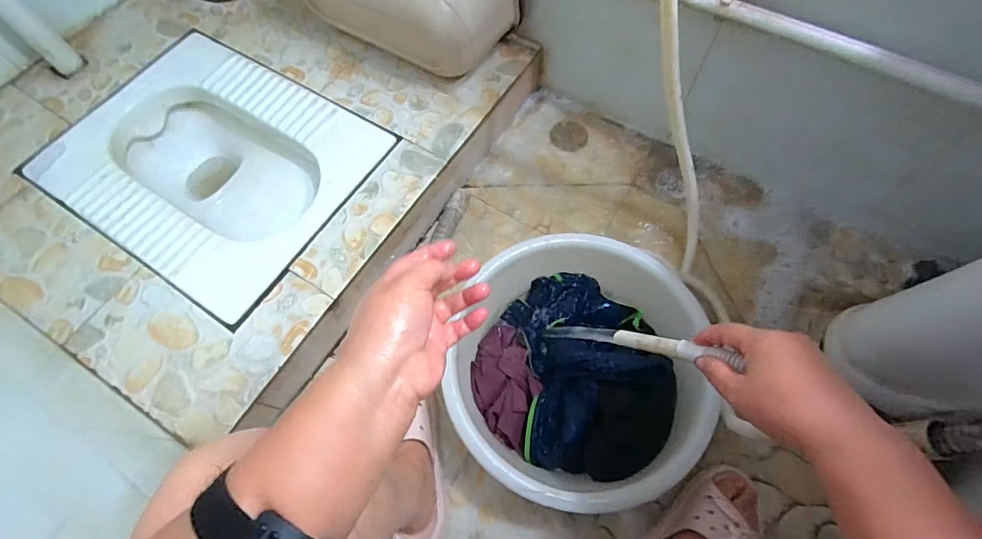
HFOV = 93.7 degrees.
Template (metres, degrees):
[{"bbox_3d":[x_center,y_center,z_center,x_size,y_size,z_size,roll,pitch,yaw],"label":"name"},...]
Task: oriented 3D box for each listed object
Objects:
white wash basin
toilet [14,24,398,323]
[{"bbox_3d":[0.125,0.129,0.685,0.345,0.152,0.376,15,67,9],"label":"white wash basin"},{"bbox_3d":[-0.504,-0.170,0.898,0.562,0.181,0.416,30,70,15],"label":"toilet"}]

